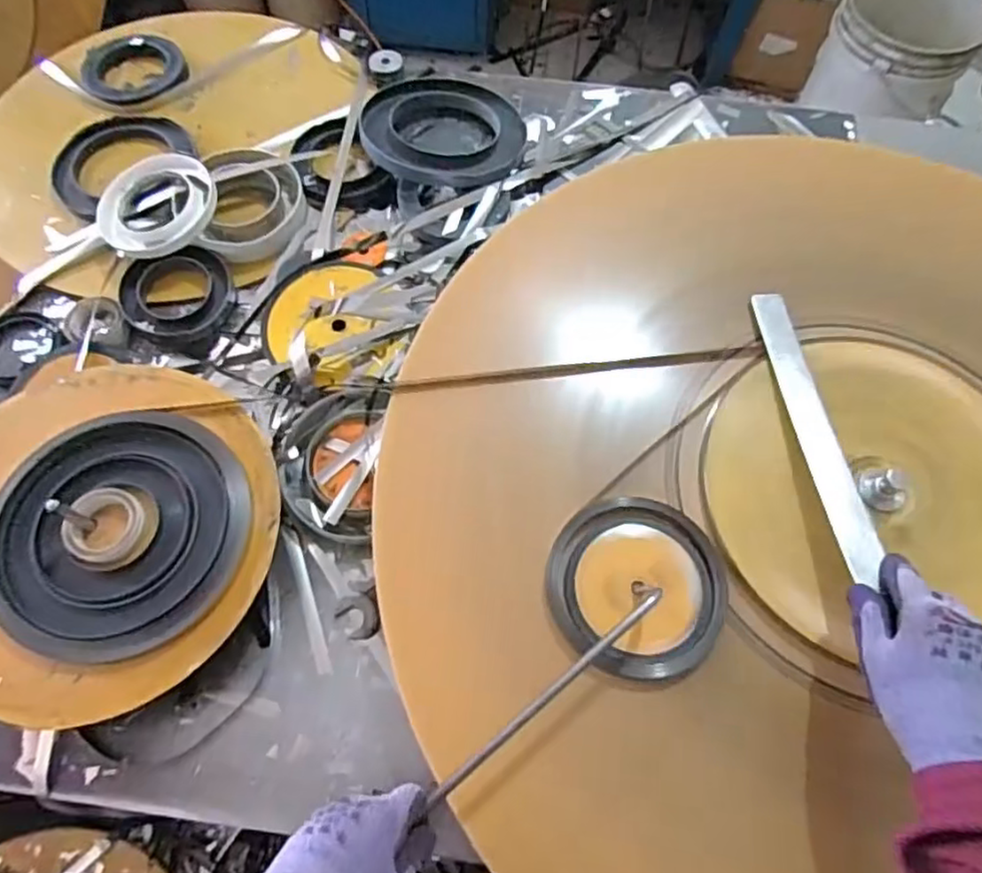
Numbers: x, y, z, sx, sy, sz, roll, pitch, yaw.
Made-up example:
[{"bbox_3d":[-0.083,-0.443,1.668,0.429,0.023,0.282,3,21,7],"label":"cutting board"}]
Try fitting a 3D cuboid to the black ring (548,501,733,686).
[{"bbox_3d":[0.114,0.115,0.524,0.134,0.012,0.135,0,65,-1],"label":"black ring"}]

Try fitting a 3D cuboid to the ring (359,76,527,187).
[{"bbox_3d":[-0.055,-0.353,0.772,0.183,0.019,0.147,5,65,1],"label":"ring"}]

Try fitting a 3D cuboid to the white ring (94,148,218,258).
[{"bbox_3d":[-0.344,-0.240,0.693,0.111,0.026,0.116,0,65,-1],"label":"white ring"}]

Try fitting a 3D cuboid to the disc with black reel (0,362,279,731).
[{"bbox_3d":[-0.323,0.068,0.542,0.275,0.023,0.294,0,65,-1],"label":"disc with black reel"}]

